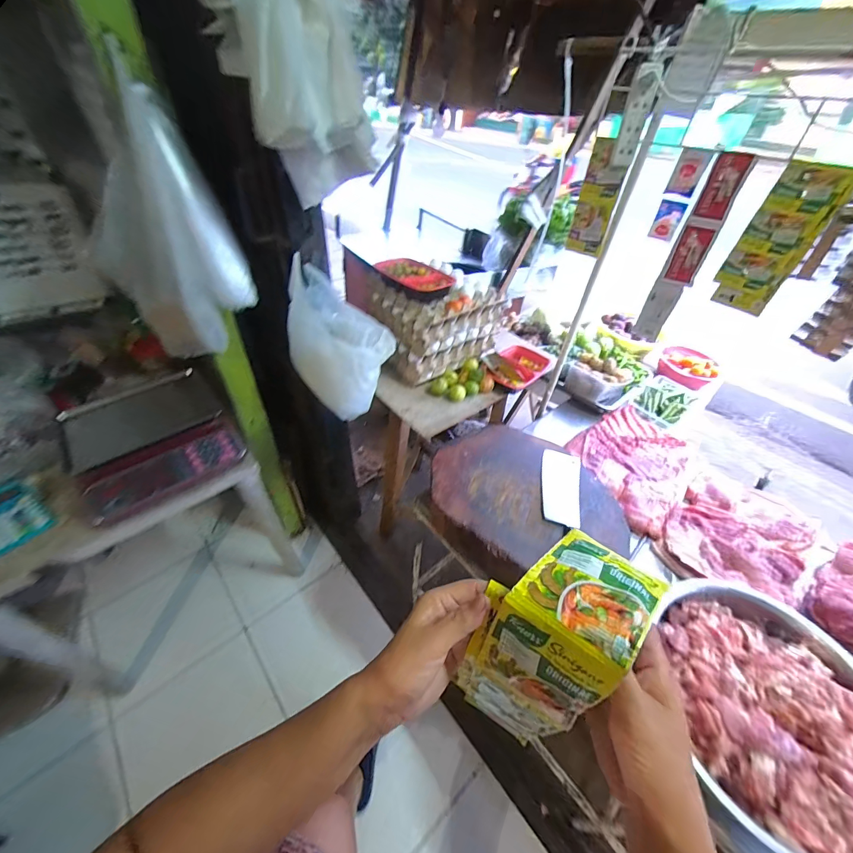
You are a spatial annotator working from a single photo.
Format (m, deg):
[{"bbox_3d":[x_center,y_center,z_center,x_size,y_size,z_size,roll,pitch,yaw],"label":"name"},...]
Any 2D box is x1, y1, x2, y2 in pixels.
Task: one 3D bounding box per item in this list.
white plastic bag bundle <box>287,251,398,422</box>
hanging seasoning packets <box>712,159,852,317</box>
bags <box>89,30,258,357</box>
[{"bbox_3d":[-0.209,-0.200,0.874,0.213,0.303,0.152,30,50,23],"label":"white plastic bag bundle"},{"bbox_3d":[0.603,-0.317,0.623,0.095,0.219,0.025,33,51,25],"label":"hanging seasoning packets"},{"bbox_3d":[-0.471,-0.342,0.677,0.230,0.435,0.133,23,48,18],"label":"bags"}]

